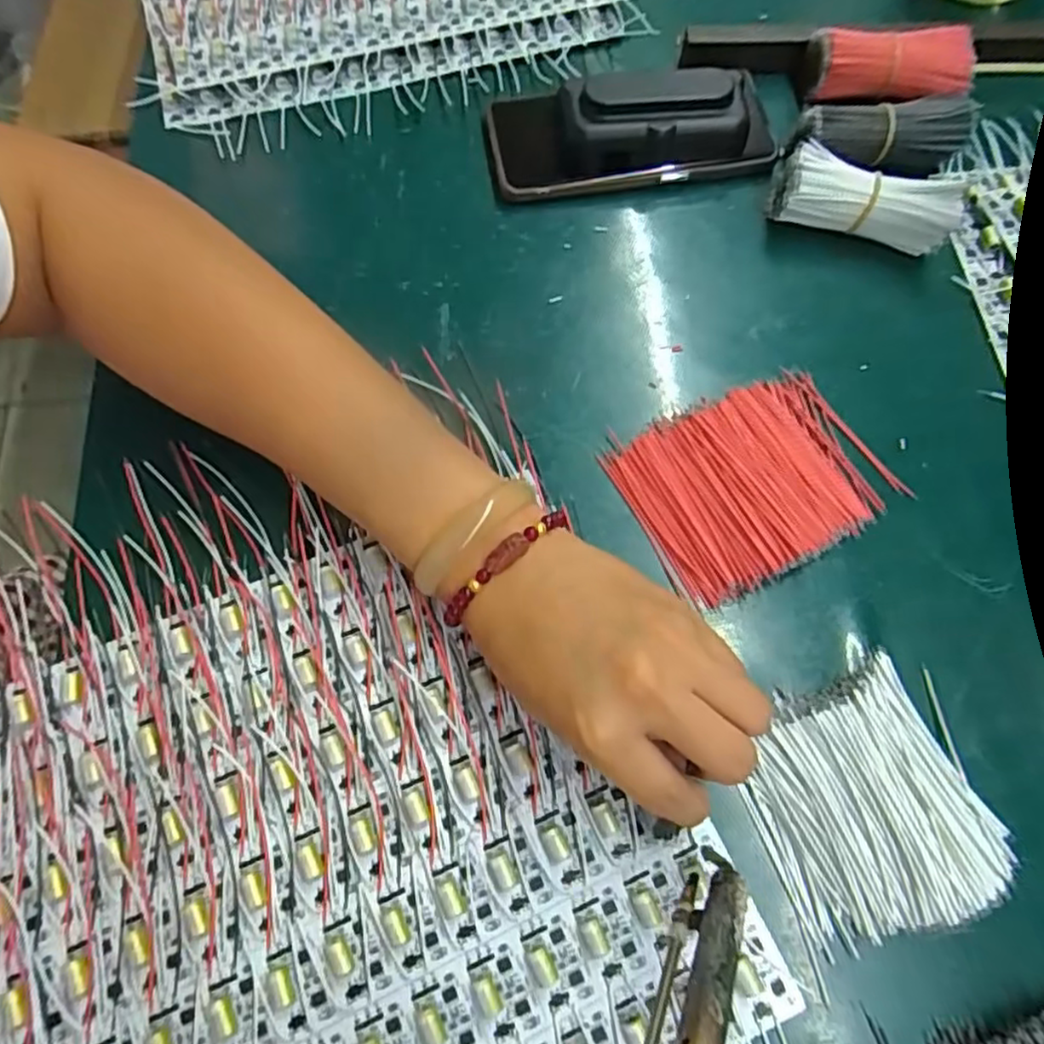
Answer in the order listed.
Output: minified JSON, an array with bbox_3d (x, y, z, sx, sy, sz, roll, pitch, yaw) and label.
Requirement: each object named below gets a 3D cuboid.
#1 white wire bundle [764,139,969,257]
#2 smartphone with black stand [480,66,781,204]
[{"bbox_3d":[0.186,-0.177,0.372,0.093,0.040,0.040,19,71,7],"label":"white wire bundle"},{"bbox_3d":[0.061,-0.234,0.393,0.156,0.042,0.069,-9,70,-4],"label":"smartphone with black stand"}]

